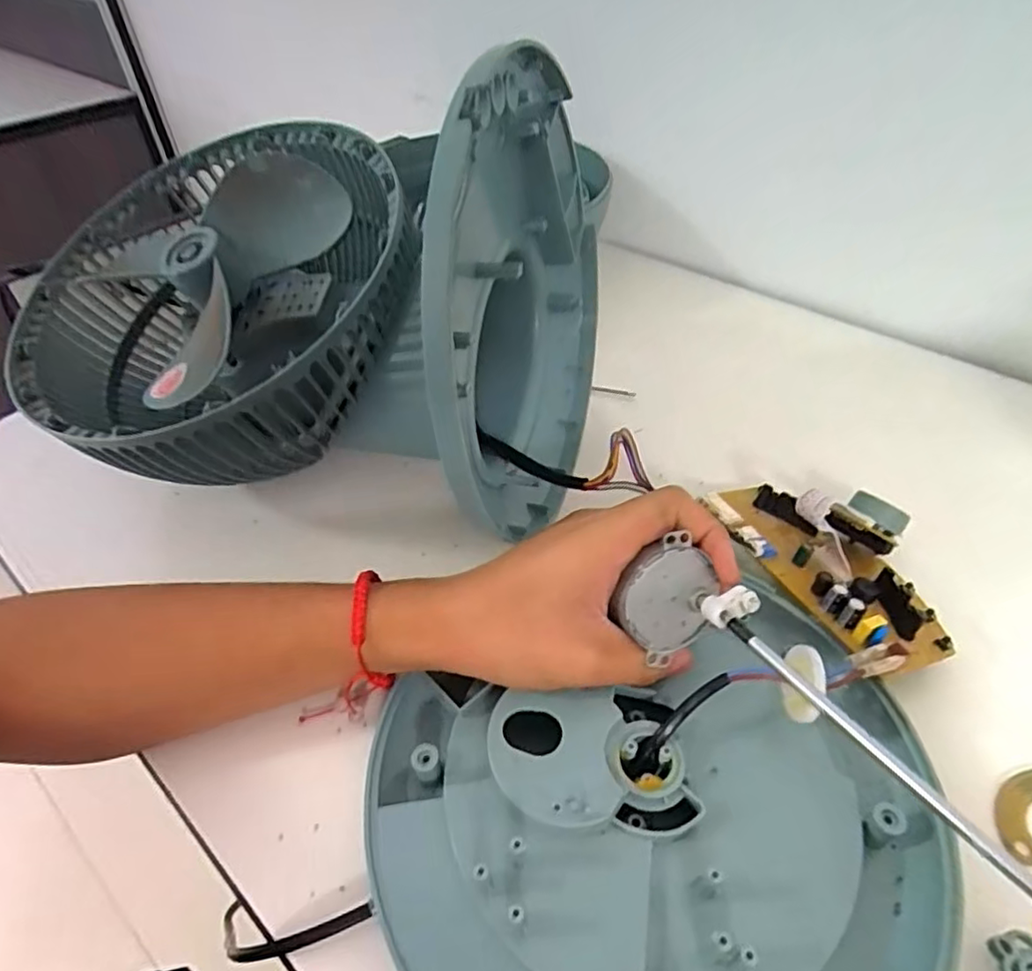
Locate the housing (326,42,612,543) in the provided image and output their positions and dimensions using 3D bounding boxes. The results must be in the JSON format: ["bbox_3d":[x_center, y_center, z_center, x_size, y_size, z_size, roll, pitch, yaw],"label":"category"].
[{"bbox_3d":[-0.020,-0.112,0.381,0.119,0.247,0.200,17,50,18],"label":"housing"}]

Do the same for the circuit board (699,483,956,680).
[{"bbox_3d":[0.178,0.036,0.353,0.090,0.055,0.141,-19,49,-13],"label":"circuit board"}]

